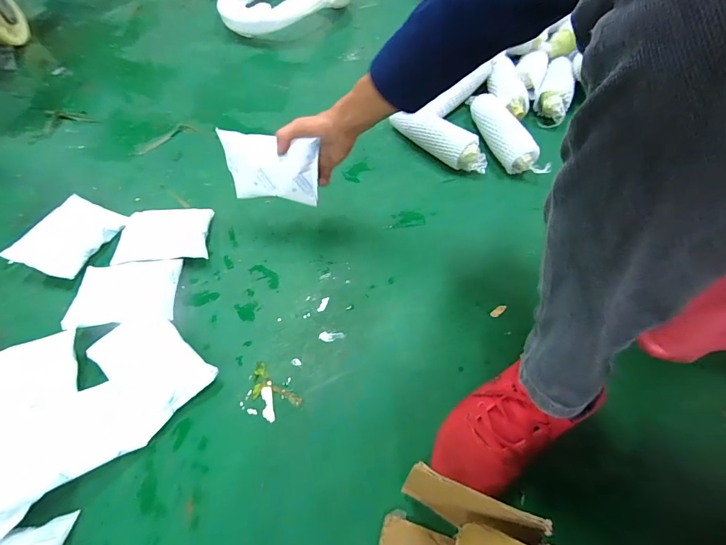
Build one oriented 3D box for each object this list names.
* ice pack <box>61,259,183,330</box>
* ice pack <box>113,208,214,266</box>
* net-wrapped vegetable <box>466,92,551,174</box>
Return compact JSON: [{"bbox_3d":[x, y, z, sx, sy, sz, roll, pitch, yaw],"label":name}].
[{"bbox_3d":[-0.386,0.032,0.595,0.150,0.014,0.117,-2,58,-10],"label":"ice pack"},{"bbox_3d":[-0.372,-0.068,0.662,0.178,0.041,0.113,-7,57,-2],"label":"ice pack"},{"bbox_3d":[0.290,-0.300,0.775,0.083,0.051,0.267,-12,57,-6],"label":"net-wrapped vegetable"}]

